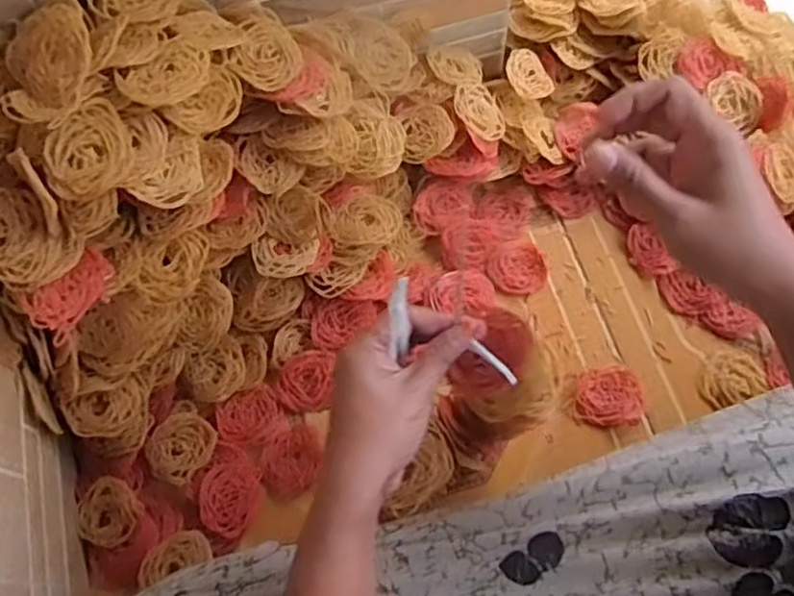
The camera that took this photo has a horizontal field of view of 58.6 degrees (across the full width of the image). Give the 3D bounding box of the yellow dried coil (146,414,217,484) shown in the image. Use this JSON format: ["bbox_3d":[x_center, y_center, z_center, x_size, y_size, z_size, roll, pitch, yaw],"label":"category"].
[{"bbox_3d":[-0.189,0.128,0.615,0.054,0.012,0.059,-1,67,3],"label":"yellow dried coil"}]

